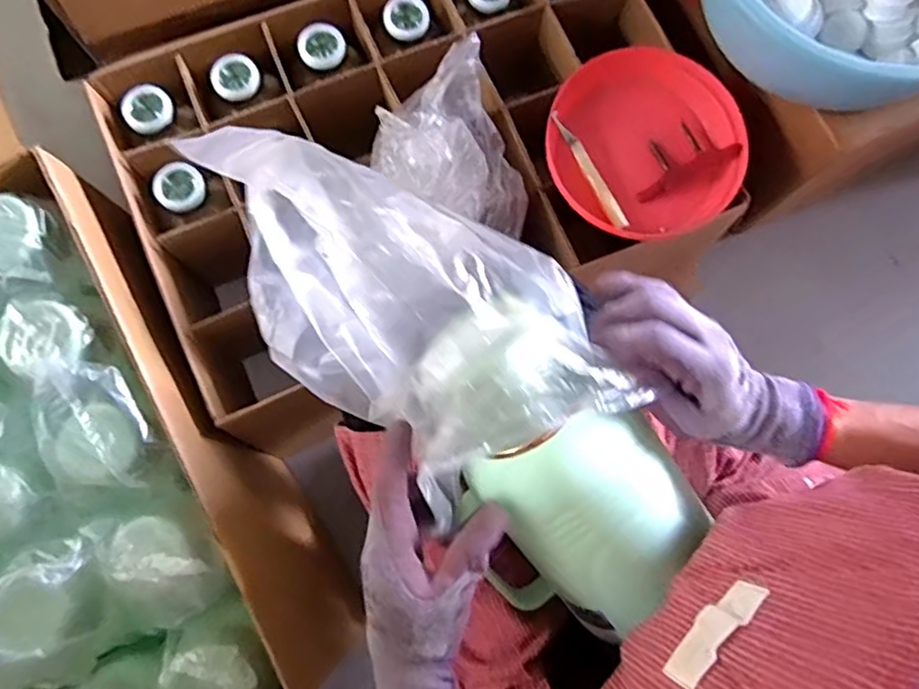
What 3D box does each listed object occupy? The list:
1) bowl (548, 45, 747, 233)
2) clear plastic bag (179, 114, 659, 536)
[{"bbox_3d":[0.220,-0.237,0.740,0.228,0.039,0.216,0,80,-1],"label":"bowl"},{"bbox_3d":[-0.043,-0.029,0.396,0.282,0.103,0.149,42,82,6],"label":"clear plastic bag"}]

